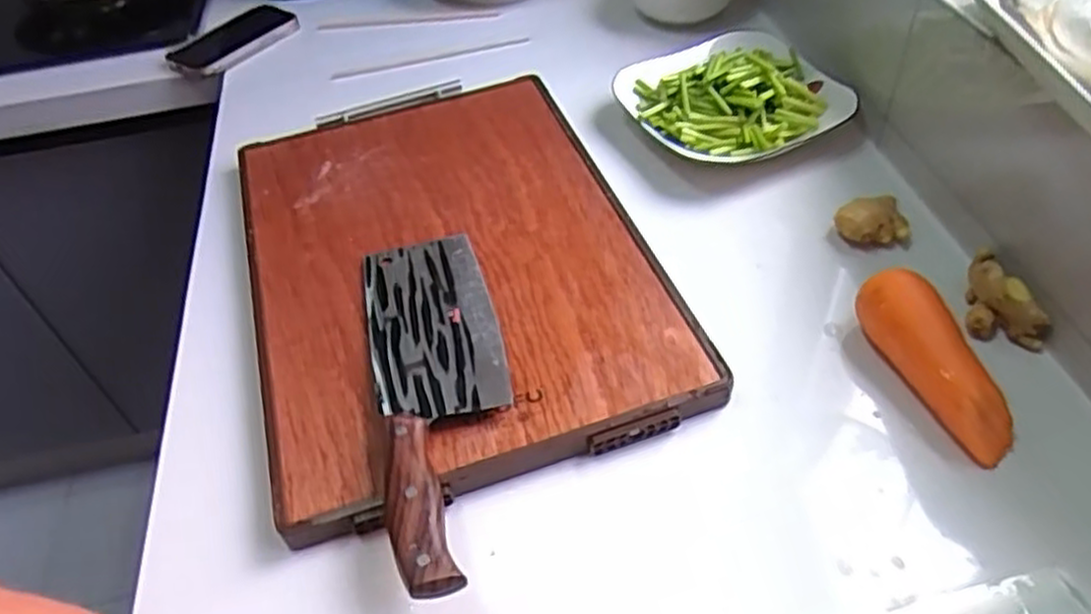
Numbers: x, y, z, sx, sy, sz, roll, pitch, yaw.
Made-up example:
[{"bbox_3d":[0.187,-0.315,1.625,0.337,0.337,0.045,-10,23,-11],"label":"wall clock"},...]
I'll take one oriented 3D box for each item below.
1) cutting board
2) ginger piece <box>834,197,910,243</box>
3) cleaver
[{"bbox_3d":[-0.084,-0.050,0.620,0.296,0.022,0.437,-17,47,-9],"label":"cutting board"},{"bbox_3d":[0.255,-0.066,0.605,0.056,0.027,0.034,-10,47,-3],"label":"ginger piece"},{"bbox_3d":[-0.068,0.047,0.506,0.088,0.024,0.285,-13,47,-6],"label":"cleaver"}]

